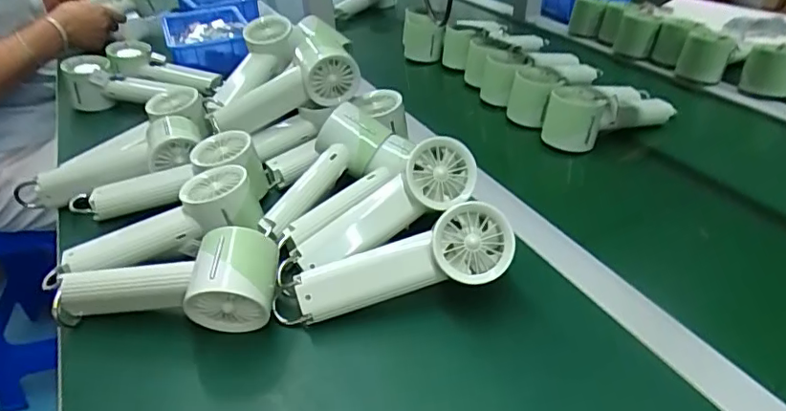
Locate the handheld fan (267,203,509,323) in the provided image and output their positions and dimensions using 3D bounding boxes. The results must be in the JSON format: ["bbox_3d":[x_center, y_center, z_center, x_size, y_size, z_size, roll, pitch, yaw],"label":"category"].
[{"bbox_3d":[-0.003,0.049,0.421,0.195,0.050,0.052,-19,36,3],"label":"handheld fan"}]

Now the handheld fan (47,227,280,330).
[{"bbox_3d":[-0.177,0.059,0.427,0.174,0.074,0.065,2,36,8],"label":"handheld fan"}]

